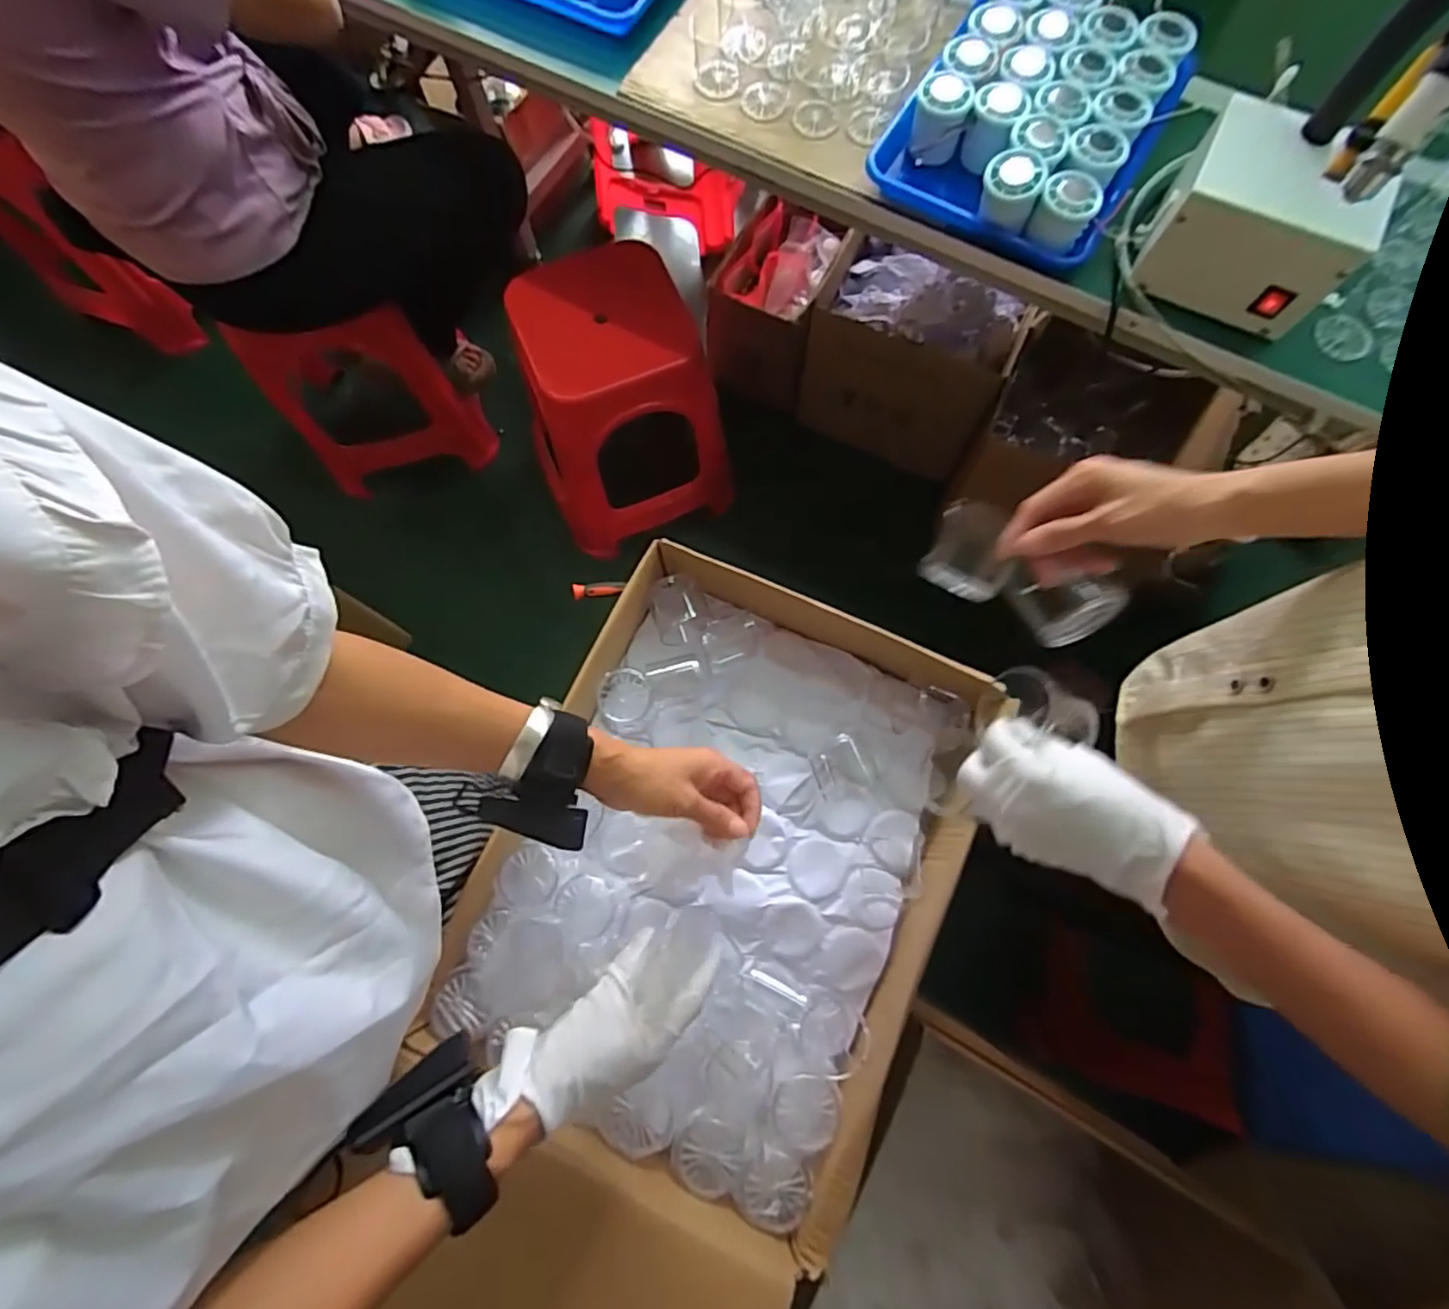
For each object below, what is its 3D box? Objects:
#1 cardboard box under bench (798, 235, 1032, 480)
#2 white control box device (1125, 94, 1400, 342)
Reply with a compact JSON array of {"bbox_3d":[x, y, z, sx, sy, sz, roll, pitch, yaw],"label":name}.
[{"bbox_3d":[0.373,-0.614,1.297,0.375,0.347,0.266,25,76,8],"label":"cardboard box under bench"},{"bbox_3d":[0.510,-0.418,0.611,0.161,0.109,0.133,27,76,8],"label":"white control box device"}]

